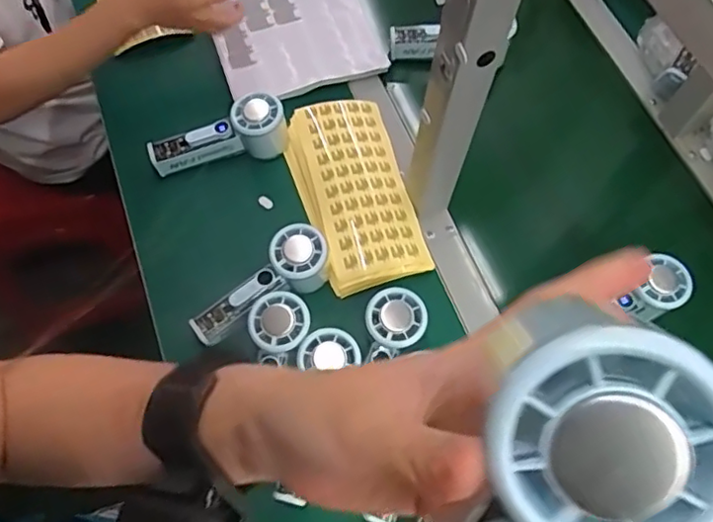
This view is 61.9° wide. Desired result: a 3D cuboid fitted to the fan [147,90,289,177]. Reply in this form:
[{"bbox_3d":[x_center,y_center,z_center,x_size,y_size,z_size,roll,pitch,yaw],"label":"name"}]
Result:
[{"bbox_3d":[-0.152,-0.137,0.658,0.151,0.050,0.044,-21,67,-13],"label":"fan"}]

